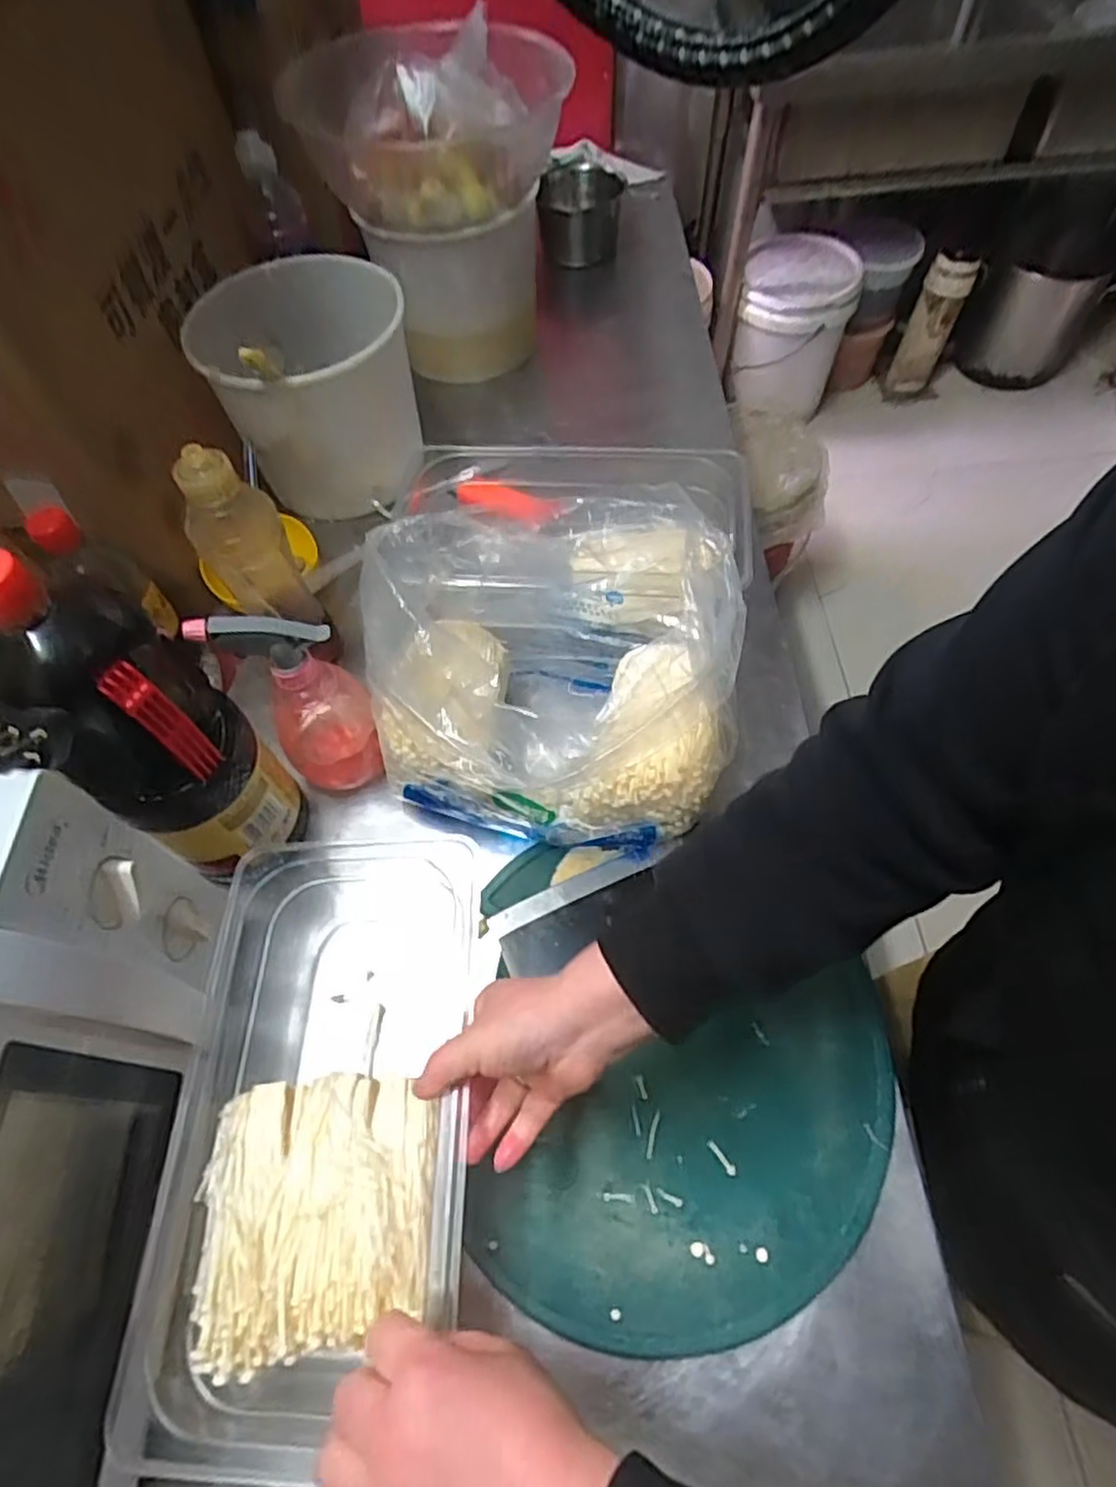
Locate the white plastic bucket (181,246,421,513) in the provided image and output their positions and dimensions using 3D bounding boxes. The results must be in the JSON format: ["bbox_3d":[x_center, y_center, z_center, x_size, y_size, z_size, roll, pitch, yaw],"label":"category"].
[{"bbox_3d":[-0.246,-0.361,0.756,0.194,0.181,0.217,-17,61,-7],"label":"white plastic bucket"}]

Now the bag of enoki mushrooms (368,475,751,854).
[{"bbox_3d":[-0.002,-0.049,0.565,0.253,0.202,0.228,0,61,3],"label":"bag of enoki mushrooms"}]

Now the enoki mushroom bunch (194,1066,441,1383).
[{"bbox_3d":[-0.136,0.260,0.400,0.129,0.026,0.133,-4,60,1],"label":"enoki mushroom bunch"}]

